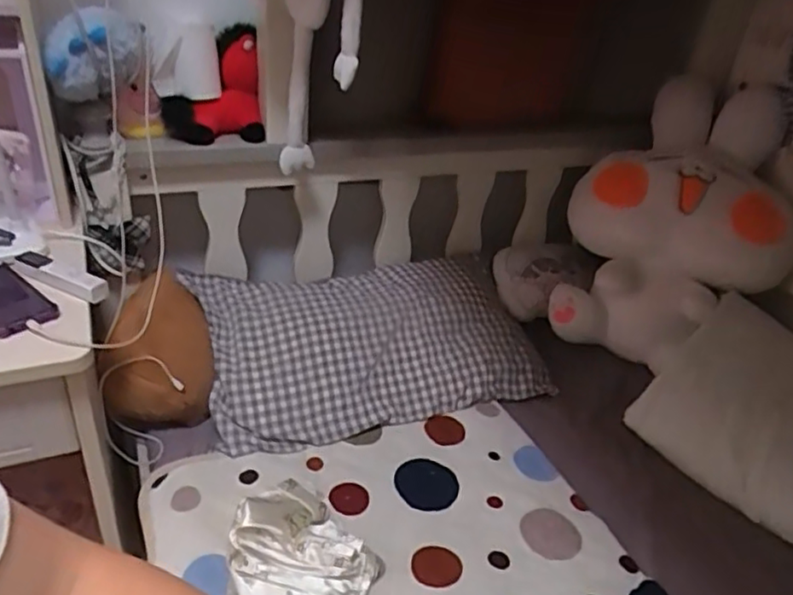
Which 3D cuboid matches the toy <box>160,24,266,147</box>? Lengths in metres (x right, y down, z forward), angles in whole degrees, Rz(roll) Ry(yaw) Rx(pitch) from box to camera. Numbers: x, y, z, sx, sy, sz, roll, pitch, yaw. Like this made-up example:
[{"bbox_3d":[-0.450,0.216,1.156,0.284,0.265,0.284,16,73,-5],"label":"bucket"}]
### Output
[{"bbox_3d":[-0.343,-0.389,1.174,0.183,0.179,0.129,-22,42,-36],"label":"toy"}]

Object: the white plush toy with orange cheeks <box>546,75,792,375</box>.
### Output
[{"bbox_3d":[0.614,-0.140,1.434,0.446,0.528,0.345,12,33,9],"label":"white plush toy with orange cheeks"}]

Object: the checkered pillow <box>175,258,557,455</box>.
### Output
[{"bbox_3d":[-0.047,0.090,1.323,0.699,0.103,0.394,-5,60,-22],"label":"checkered pillow"}]

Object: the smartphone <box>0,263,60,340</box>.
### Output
[{"bbox_3d":[-0.535,0.001,0.854,0.173,0.015,0.083,27,38,28],"label":"smartphone"}]

